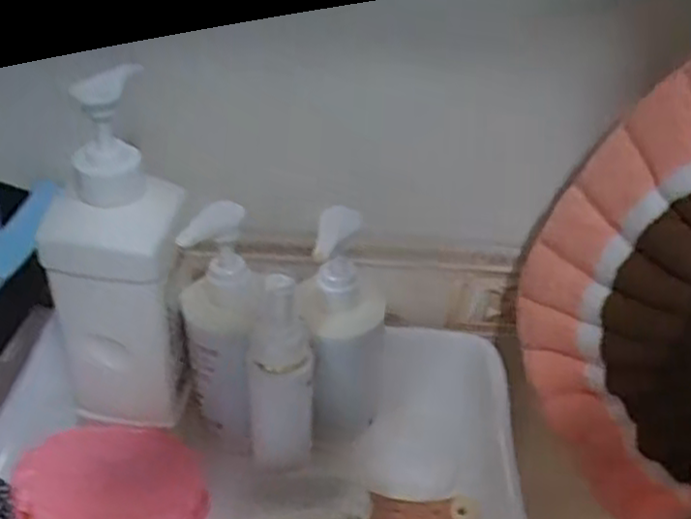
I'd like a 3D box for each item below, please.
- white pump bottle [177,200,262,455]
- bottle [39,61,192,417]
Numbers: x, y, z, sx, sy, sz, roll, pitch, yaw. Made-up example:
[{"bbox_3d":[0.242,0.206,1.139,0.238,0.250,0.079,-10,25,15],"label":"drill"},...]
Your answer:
[{"bbox_3d":[-0.085,0.058,0.512,0.050,0.191,0.063,-5,35,-12],"label":"white pump bottle"},{"bbox_3d":[-0.144,0.012,0.481,0.092,0.238,0.056,-12,36,-20],"label":"bottle"}]

